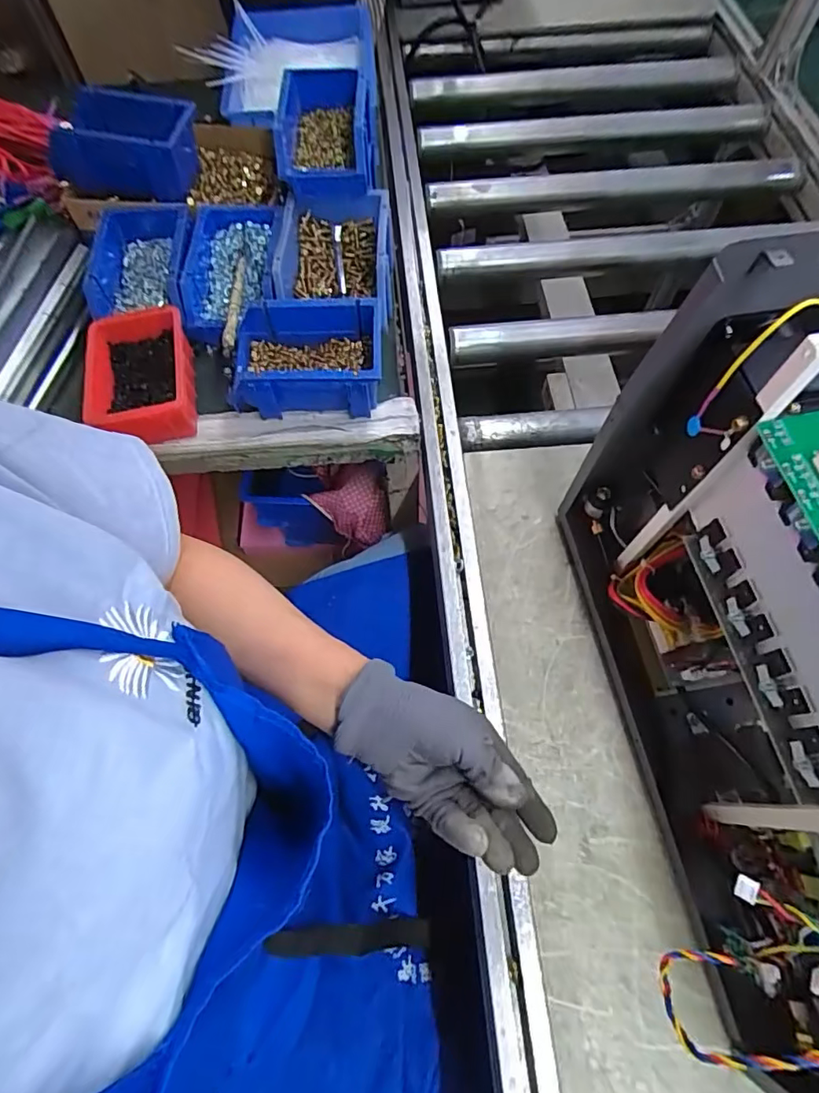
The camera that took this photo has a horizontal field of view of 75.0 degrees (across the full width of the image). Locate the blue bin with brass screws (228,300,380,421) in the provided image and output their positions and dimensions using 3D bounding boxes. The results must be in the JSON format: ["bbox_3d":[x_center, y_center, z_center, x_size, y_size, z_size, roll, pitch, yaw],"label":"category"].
[{"bbox_3d":[-0.111,-0.196,0.569,0.152,0.076,0.096,0,65,1],"label":"blue bin with brass screws"}]

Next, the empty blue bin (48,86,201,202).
[{"bbox_3d":[-0.357,-0.501,0.672,0.159,0.073,0.127,10,66,6],"label":"empty blue bin"}]

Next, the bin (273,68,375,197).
[{"bbox_3d":[-0.103,-0.499,0.645,0.107,0.061,0.162,0,65,1],"label":"bin"}]

